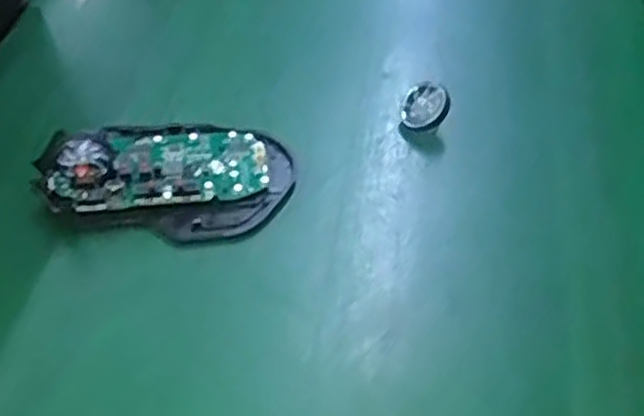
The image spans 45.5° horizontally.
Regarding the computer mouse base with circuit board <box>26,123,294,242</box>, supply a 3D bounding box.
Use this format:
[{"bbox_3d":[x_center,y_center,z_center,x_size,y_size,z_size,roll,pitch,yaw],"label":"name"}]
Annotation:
[{"bbox_3d":[-0.072,-0.018,0.364,0.110,0.030,0.071,9,48,3],"label":"computer mouse base with circuit board"}]

